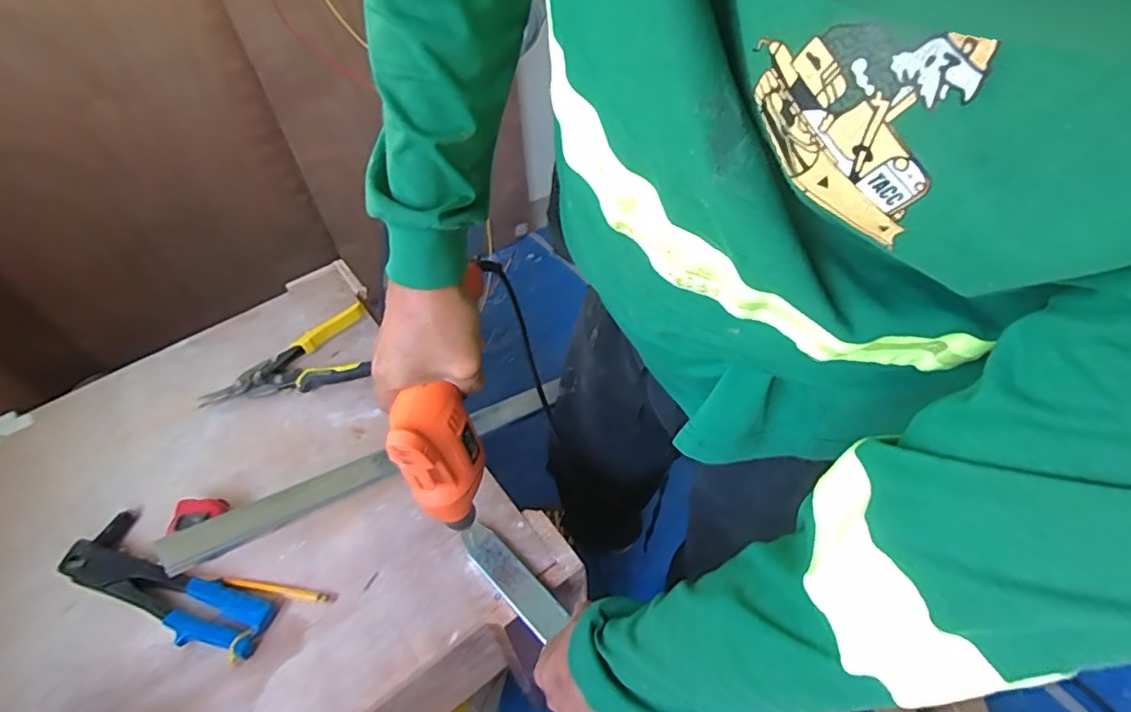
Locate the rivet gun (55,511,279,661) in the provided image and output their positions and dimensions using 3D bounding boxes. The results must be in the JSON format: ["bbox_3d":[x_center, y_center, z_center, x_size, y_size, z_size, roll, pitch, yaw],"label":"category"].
[{"bbox_3d":[-0.423,0.246,0.599,0.250,0.029,0.073,18,55,16],"label":"rivet gun"}]

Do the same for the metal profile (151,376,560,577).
[{"bbox_3d":[-0.195,0.119,0.660,0.475,0.037,0.034,-21,51,-38],"label":"metal profile"}]

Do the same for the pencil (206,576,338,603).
[{"bbox_3d":[-0.316,0.249,0.604,0.142,0.013,0.014,7,52,8],"label":"pencil"}]

